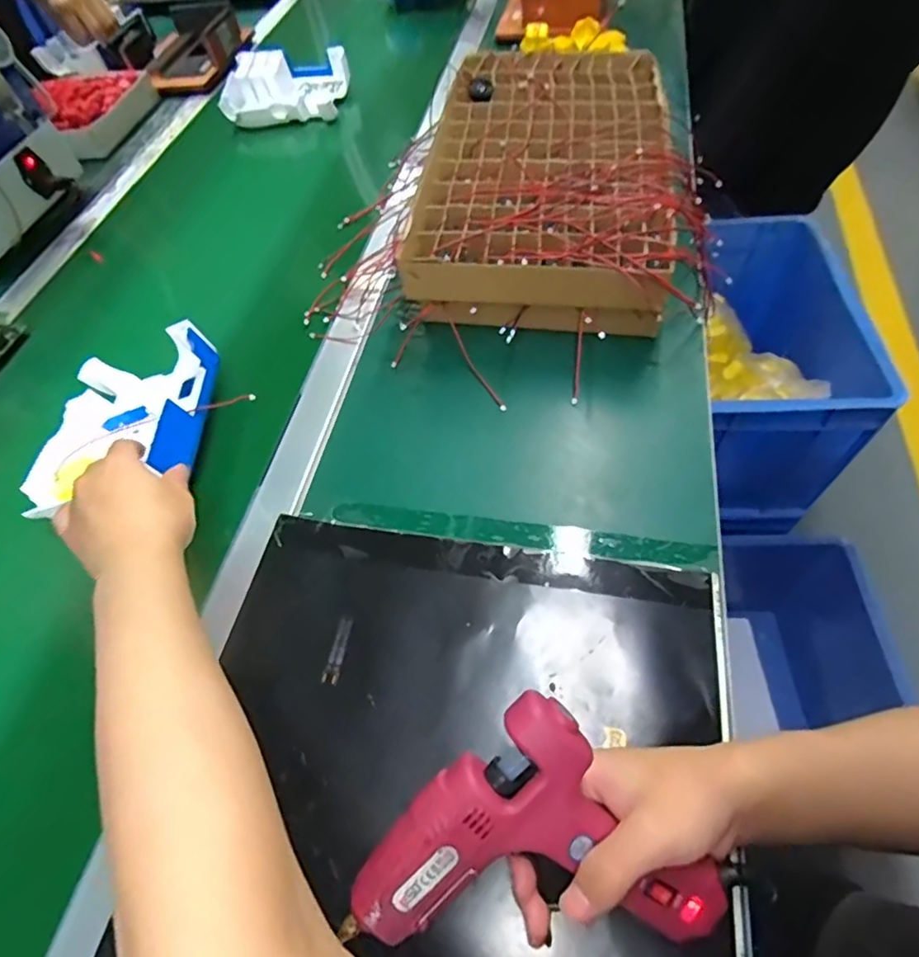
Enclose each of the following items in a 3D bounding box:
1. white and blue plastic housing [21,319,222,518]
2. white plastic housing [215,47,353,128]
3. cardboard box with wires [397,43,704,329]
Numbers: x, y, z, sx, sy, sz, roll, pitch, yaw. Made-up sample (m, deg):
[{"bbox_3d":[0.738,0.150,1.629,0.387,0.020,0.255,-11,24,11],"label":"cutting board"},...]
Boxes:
[{"bbox_3d":[-0.305,-0.056,0.507,0.149,0.062,0.178,-6,57,0],"label":"white and blue plastic housing"},{"bbox_3d":[-0.281,-0.642,0.901,0.189,0.054,0.147,2,57,8],"label":"white plastic housing"},{"bbox_3d":[0.109,-0.340,0.635,0.280,0.083,0.430,3,57,8],"label":"cardboard box with wires"}]

